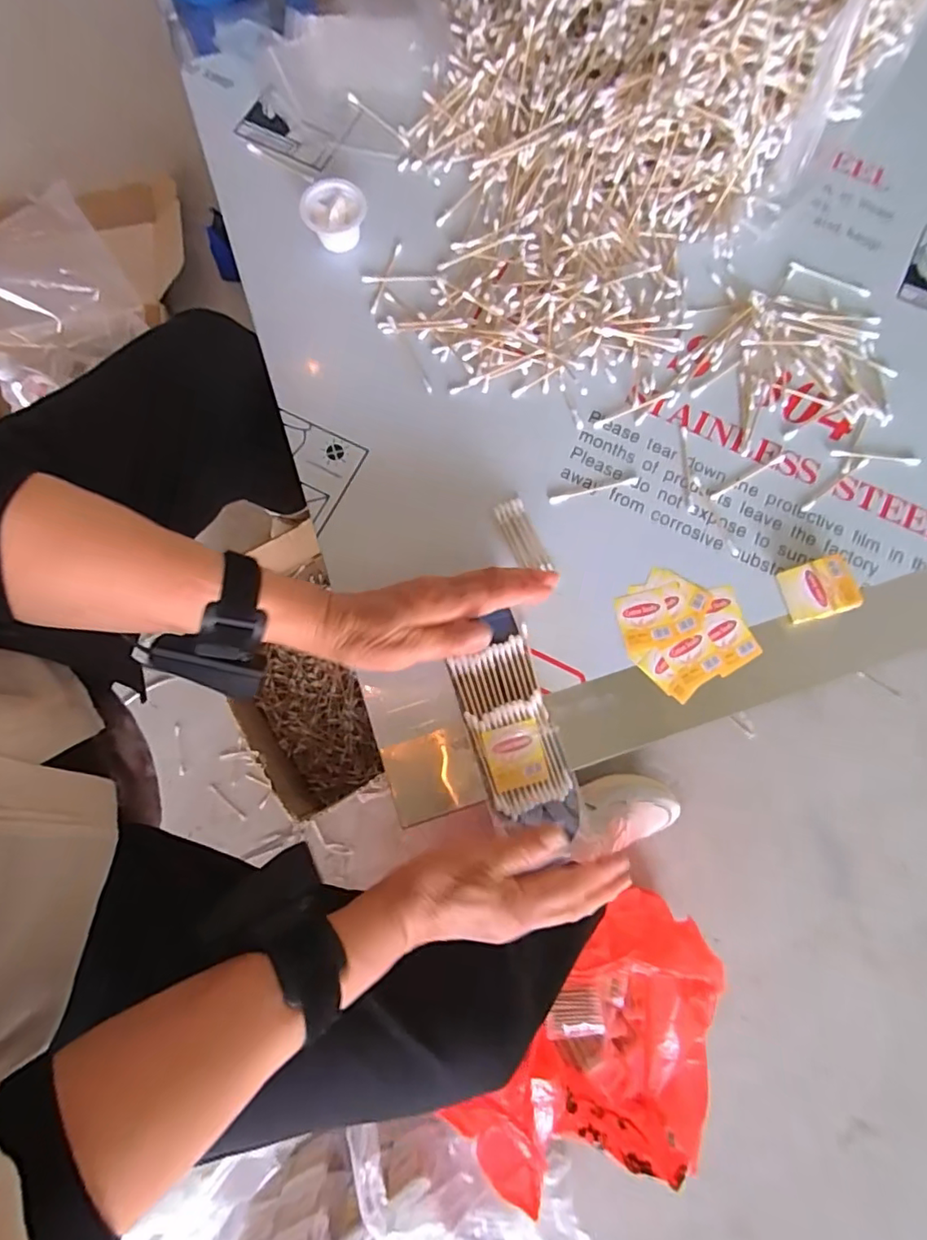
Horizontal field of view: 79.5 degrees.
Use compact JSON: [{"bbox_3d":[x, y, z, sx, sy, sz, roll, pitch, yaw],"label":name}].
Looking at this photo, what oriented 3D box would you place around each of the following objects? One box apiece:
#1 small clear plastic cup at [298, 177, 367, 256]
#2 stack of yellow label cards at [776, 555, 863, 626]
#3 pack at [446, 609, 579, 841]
[{"bbox_3d":[-0.111,-0.347,0.481,0.053,0.026,0.049,0,79,-1],"label":"small clear plastic cup"},{"bbox_3d":[0.269,-0.022,0.423,0.048,0.020,0.043,-16,79,-4],"label":"stack of yellow label cards"},{"bbox_3d":[0.034,0.077,0.405,0.060,0.014,0.153,-16,79,-4],"label":"pack"}]

